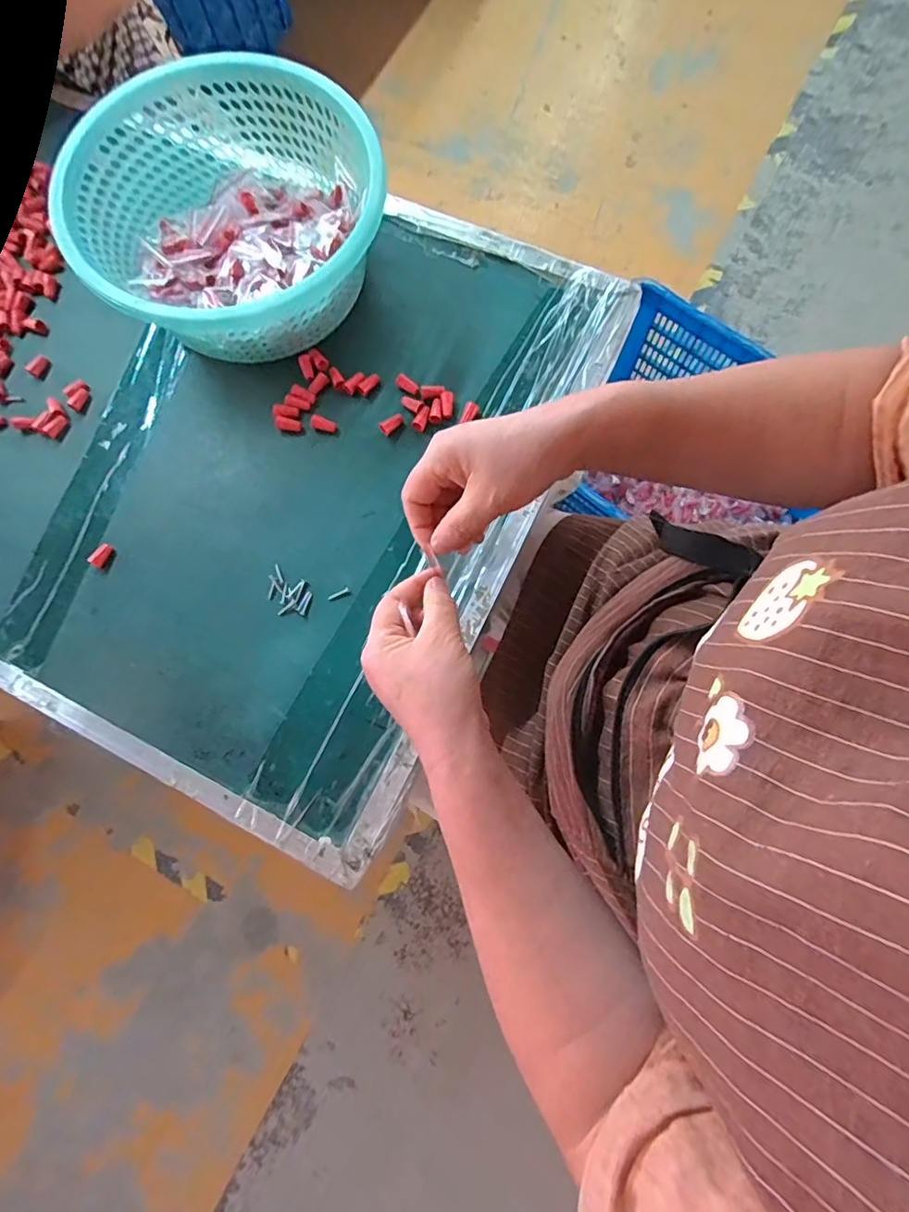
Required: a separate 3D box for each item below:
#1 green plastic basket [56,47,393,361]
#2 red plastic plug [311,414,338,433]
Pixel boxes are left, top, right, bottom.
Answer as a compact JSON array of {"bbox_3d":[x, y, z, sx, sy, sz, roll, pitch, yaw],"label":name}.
[{"bbox_3d":[-0.199,-0.358,0.488,0.258,0.086,0.243,0,79,1],"label":"green plastic basket"},{"bbox_3d":[-0.126,-0.175,0.507,0.025,0.009,0.014,26,81,6],"label":"red plastic plug"}]

